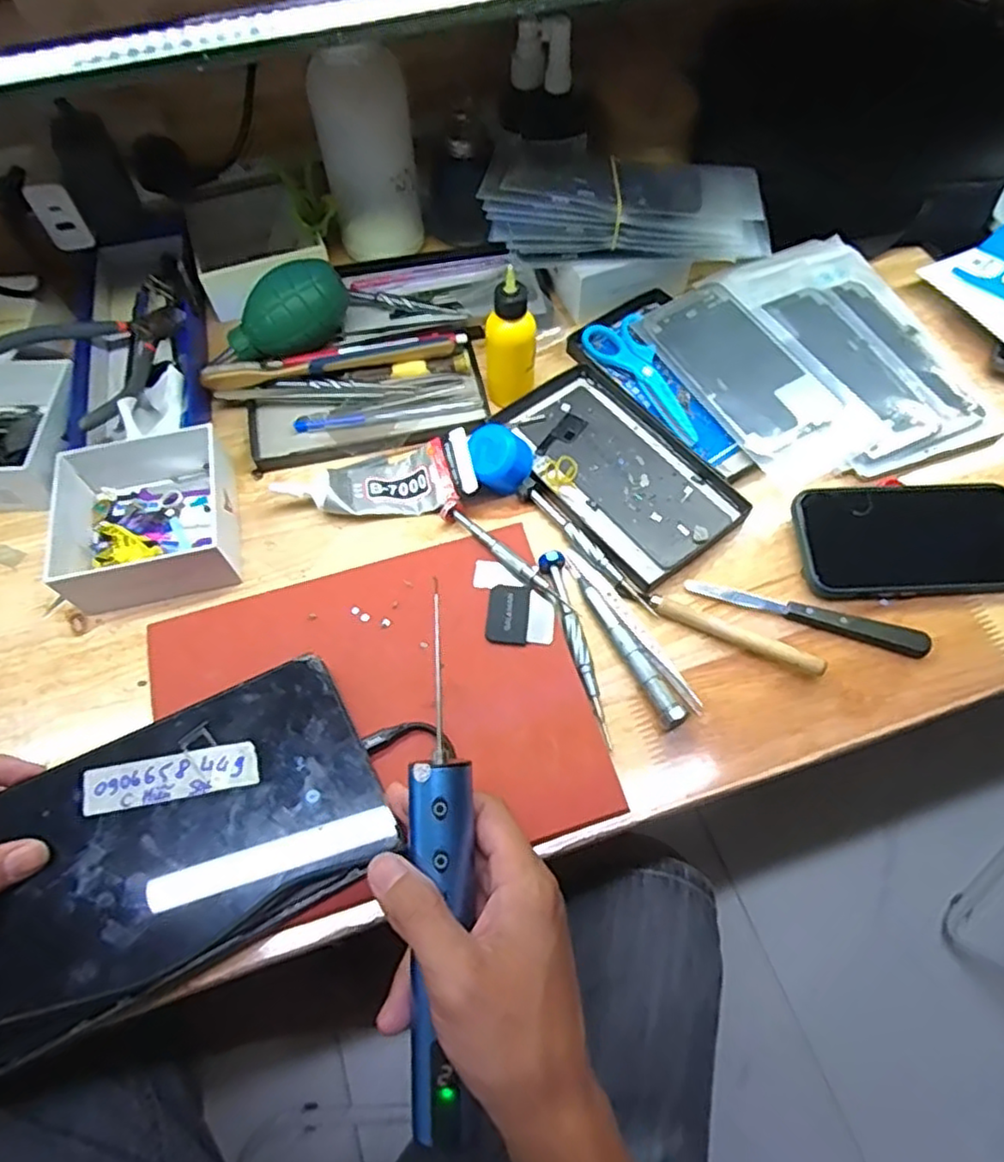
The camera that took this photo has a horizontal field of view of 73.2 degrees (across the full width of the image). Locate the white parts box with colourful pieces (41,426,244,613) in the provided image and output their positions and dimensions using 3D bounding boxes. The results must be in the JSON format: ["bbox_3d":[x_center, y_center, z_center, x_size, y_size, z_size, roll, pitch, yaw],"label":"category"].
[{"bbox_3d":[-0.237,-0.044,0.456,0.107,0.040,0.113,-14,63,-6],"label":"white parts box with colourful pieces"}]

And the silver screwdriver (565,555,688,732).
[{"bbox_3d":[0.076,0.035,0.423,0.015,0.010,0.124,-24,64,-11],"label":"silver screwdriver"}]

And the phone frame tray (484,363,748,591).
[{"bbox_3d":[0.082,-0.082,0.492,0.105,0.009,0.178,-36,67,-16],"label":"phone frame tray"}]

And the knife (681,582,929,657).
[{"bbox_3d":[0.195,0.018,0.434,0.148,0.014,0.021,16,64,10],"label":"knife"}]

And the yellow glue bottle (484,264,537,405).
[{"bbox_3d":[0.005,-0.166,0.485,0.031,0.100,0.035,21,64,12],"label":"yellow glue bottle"}]

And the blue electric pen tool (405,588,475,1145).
[{"bbox_3d":[-0.028,0.125,0.304,0.030,0.015,0.222,0,80,1],"label":"blue electric pen tool"}]

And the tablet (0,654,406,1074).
[{"bbox_3d":[-0.167,0.133,0.348,0.203,0.013,0.123,-24,71,-17],"label":"tablet"}]

